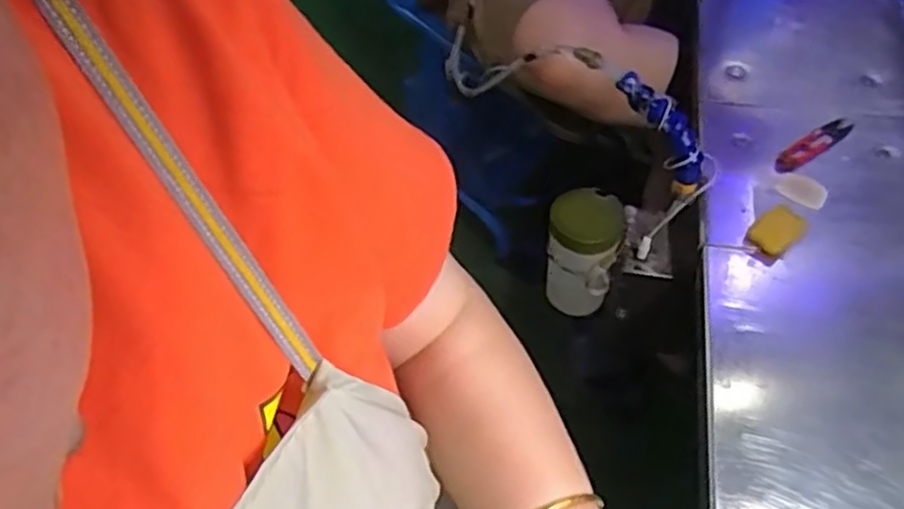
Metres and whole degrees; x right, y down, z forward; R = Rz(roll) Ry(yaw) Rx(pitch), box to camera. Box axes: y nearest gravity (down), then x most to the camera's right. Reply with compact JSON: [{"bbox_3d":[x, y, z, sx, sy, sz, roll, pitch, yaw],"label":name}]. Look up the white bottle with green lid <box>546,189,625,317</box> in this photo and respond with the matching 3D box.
[{"bbox_3d":[0.136,0.002,0.788,0.074,0.137,0.079,12,57,9],"label":"white bottle with green lid"}]

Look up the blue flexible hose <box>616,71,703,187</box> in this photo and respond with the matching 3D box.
[{"bbox_3d":[0.201,-0.118,0.677,0.021,0.035,0.125,-47,108,-27],"label":"blue flexible hose"}]

